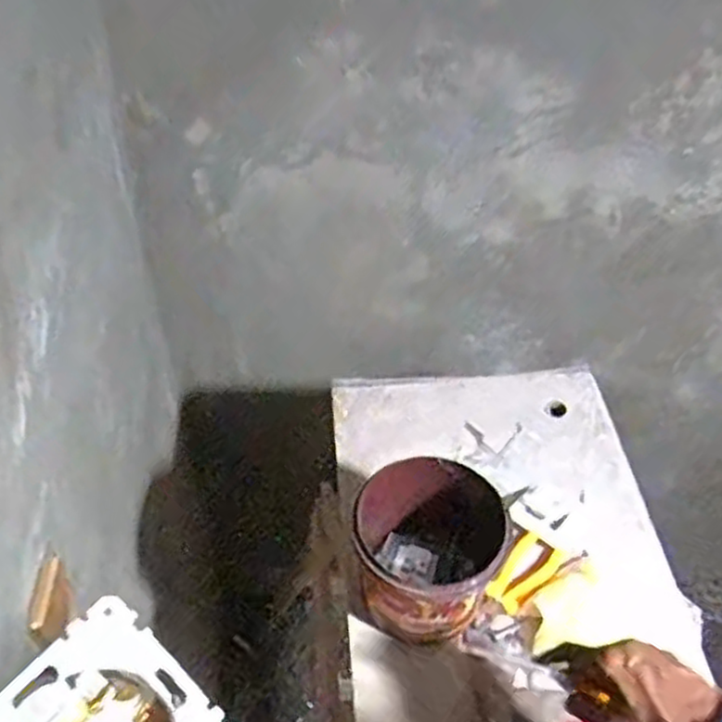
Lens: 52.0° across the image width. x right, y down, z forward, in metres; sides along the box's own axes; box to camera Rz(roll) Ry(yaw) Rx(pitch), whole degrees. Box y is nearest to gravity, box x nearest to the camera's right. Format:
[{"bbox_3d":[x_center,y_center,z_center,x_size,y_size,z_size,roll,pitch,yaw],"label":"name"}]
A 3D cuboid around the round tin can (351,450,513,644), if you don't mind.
[{"bbox_3d":[0.078,0.218,0.849,0.160,0.141,0.162,2,46,-2],"label":"round tin can"}]

